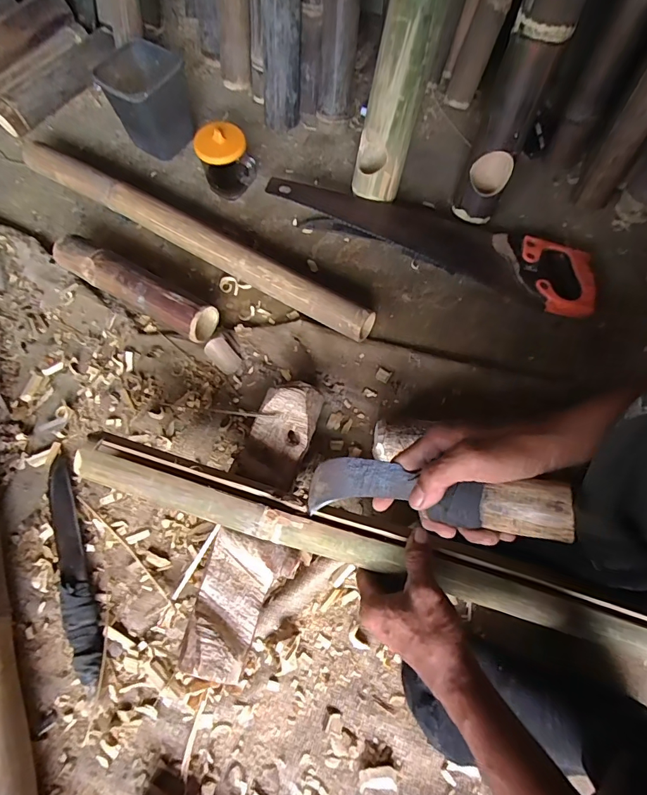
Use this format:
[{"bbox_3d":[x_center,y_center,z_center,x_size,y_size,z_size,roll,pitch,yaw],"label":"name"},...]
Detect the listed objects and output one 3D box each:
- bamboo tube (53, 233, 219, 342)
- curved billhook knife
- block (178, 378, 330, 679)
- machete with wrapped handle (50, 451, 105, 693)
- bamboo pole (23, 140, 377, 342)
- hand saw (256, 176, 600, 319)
[{"bbox_3d":[-0.279,-0.163,0.632,0.269,0.052,0.057,29,72,13],"label":"bamboo tube"},{"bbox_3d":[0.084,0.086,0.377,0.233,0.030,0.049,1,64,35],"label":"curved billhook knife"},{"bbox_3d":[-0.068,0.138,0.504,0.090,0.061,0.327,11,69,6],"label":"block"},{"bbox_3d":[-0.297,0.192,0.508,0.036,0.020,0.267,-21,69,-6],"label":"machete with wrapped handle"},{"bbox_3d":[-0.215,-0.255,0.673,0.651,0.057,0.047,29,72,13],"label":"bamboo pole"},{"bbox_3d":[0.163,-0.257,0.662,0.511,0.046,0.125,25,71,11],"label":"hand saw"}]

